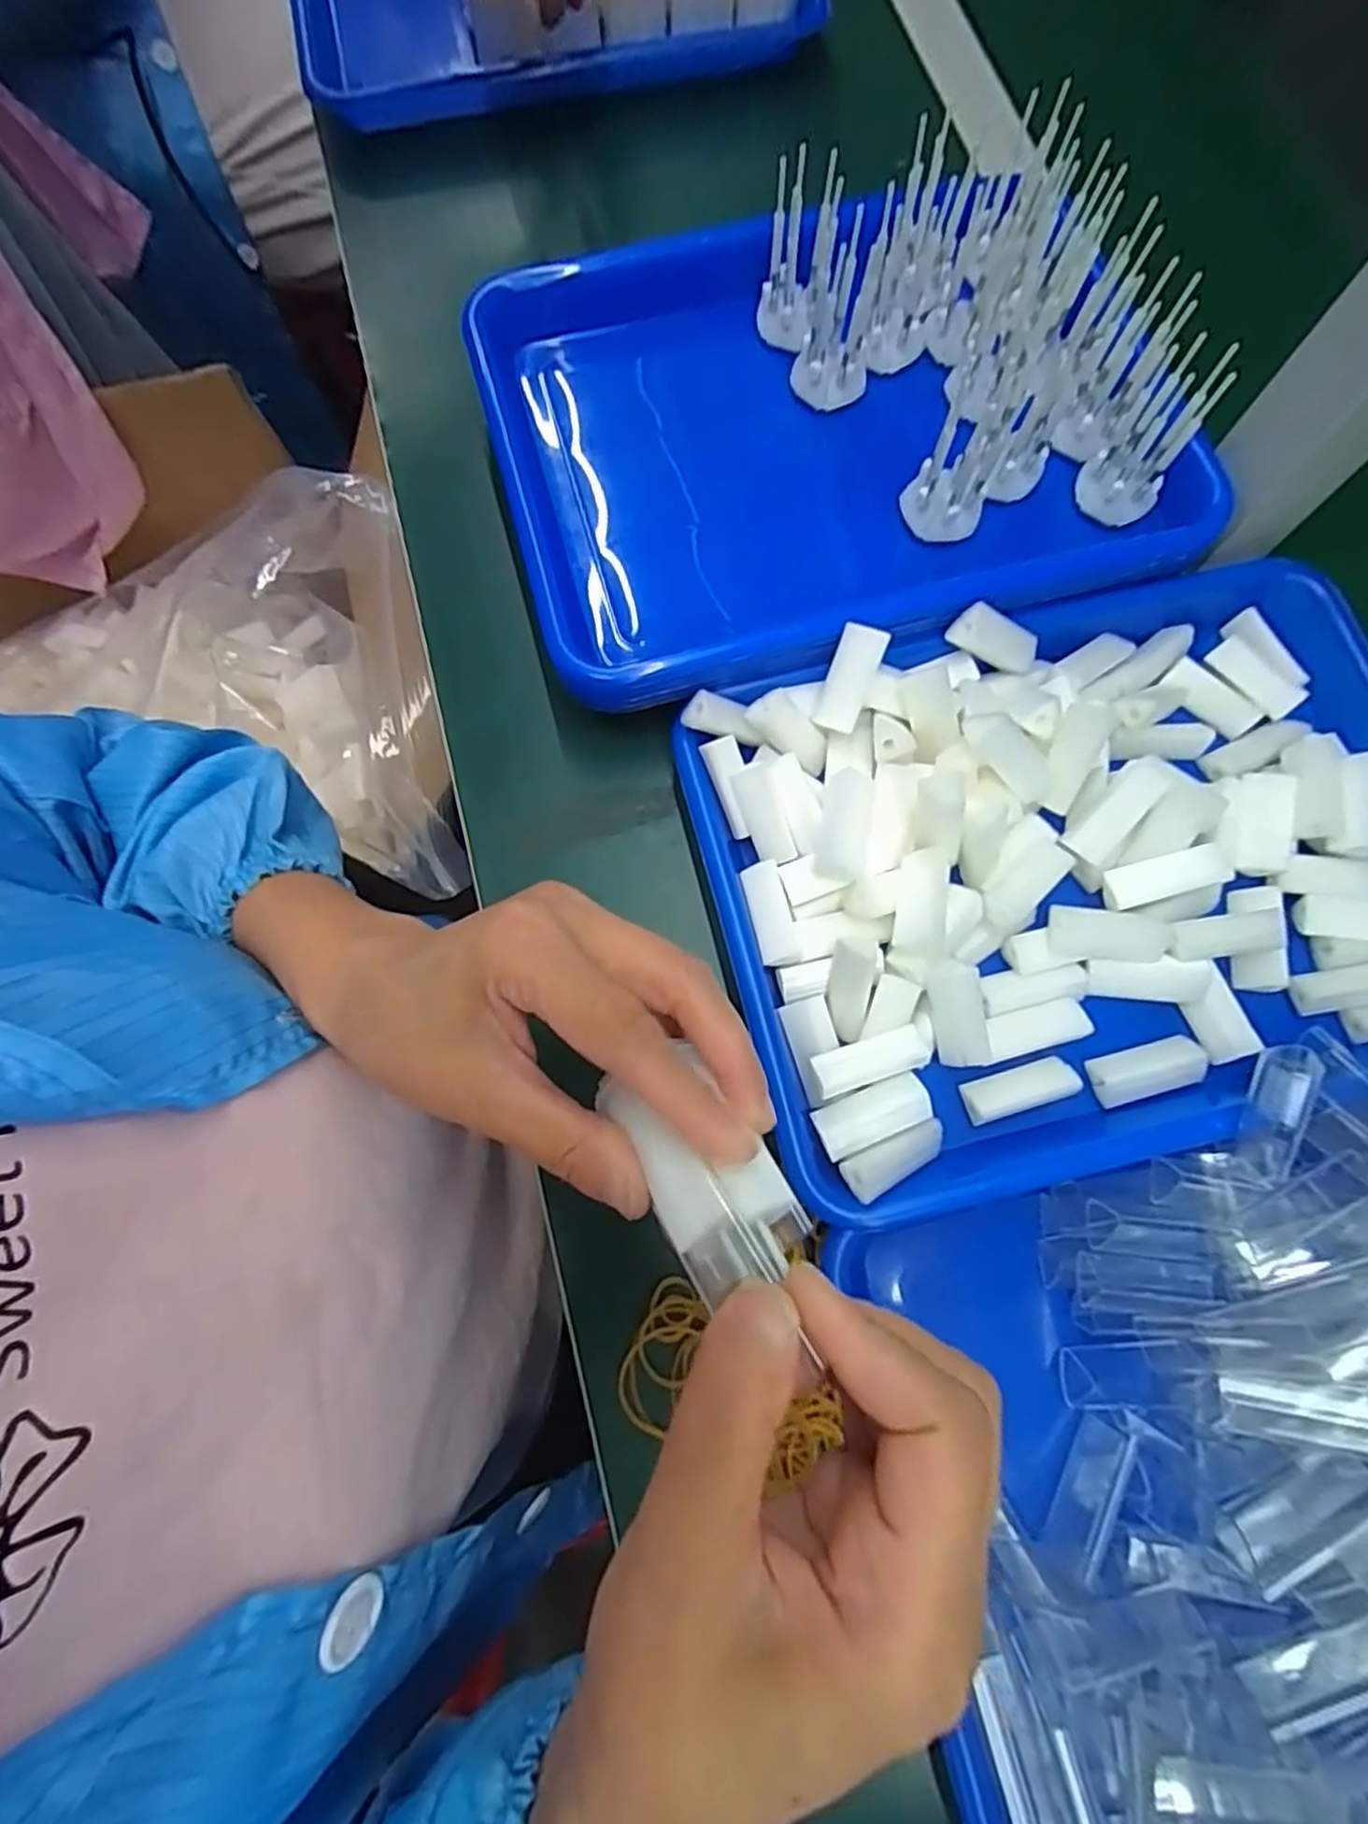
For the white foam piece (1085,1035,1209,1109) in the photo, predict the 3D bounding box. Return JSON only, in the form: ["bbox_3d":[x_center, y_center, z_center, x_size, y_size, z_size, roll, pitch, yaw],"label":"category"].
[{"bbox_3d":[0.199,0.068,0.317,0.046,0.012,0.021,-14,76,-4],"label":"white foam piece"}]

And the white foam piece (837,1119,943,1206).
[{"bbox_3d":[0.085,0.100,0.297,0.046,0.012,0.018,-20,76,-19],"label":"white foam piece"}]

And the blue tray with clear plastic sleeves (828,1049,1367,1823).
[{"bbox_3d":[0.233,0.198,0.271,0.322,0.102,0.244,-17,76,-4],"label":"blue tray with clear plastic sleeves"}]

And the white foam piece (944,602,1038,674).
[{"bbox_3d":[0.147,-0.127,0.349,0.053,0.018,0.013,11,73,-31],"label":"white foam piece"}]

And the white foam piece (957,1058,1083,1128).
[{"bbox_3d":[0.143,0.076,0.316,0.046,0.014,0.018,-16,76,-4],"label":"white foam piece"}]

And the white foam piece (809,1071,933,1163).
[{"bbox_3d":[0.076,0.083,0.302,0.045,0.020,0.020,-22,77,-6],"label":"white foam piece"}]

